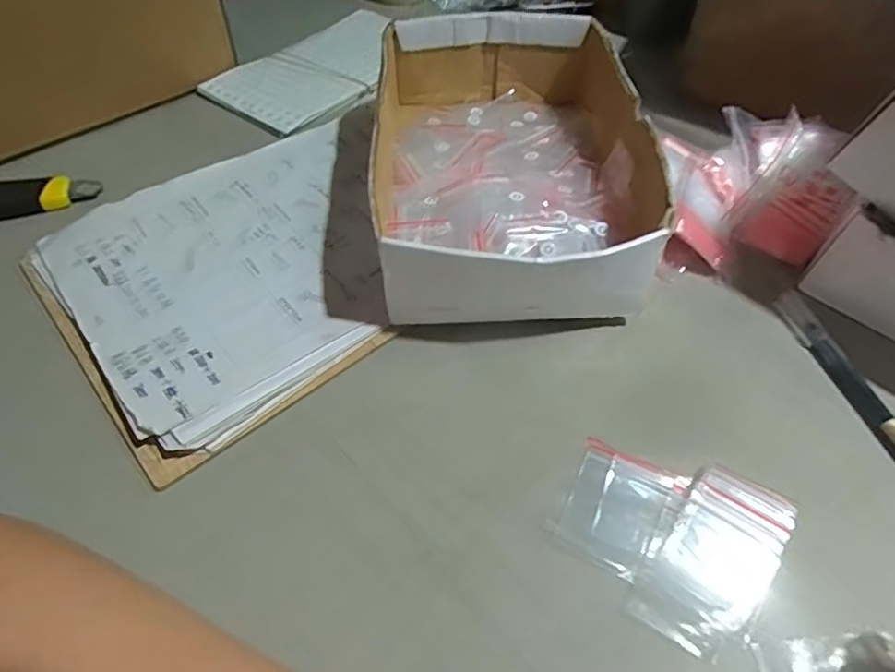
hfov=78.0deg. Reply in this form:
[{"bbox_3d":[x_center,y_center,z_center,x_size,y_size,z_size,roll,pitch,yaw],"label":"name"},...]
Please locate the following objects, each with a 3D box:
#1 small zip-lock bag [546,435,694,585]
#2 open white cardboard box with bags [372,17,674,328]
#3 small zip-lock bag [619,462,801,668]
[{"bbox_3d":[0.082,0.083,0.268,0.050,0.004,0.059,25,55,20],"label":"small zip-lock bag"},{"bbox_3d":[0.039,-0.118,0.372,0.165,0.081,0.247,-1,50,0],"label":"open white cardboard box with bags"},{"bbox_3d":[0.122,0.099,0.250,0.046,0.009,0.086,33,57,25],"label":"small zip-lock bag"}]

